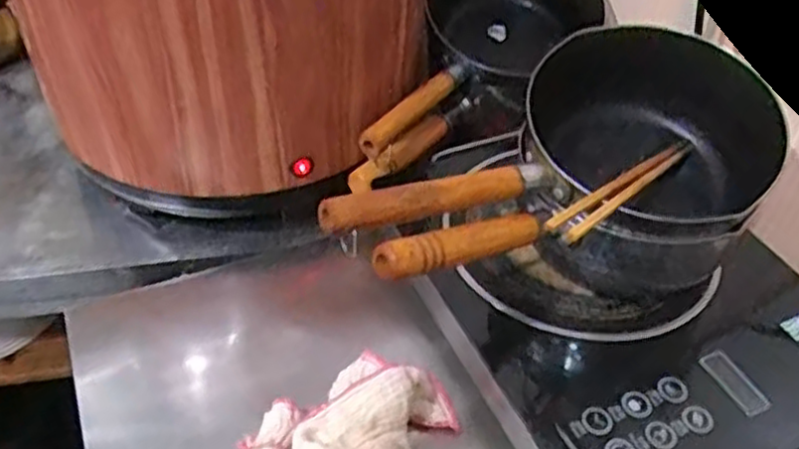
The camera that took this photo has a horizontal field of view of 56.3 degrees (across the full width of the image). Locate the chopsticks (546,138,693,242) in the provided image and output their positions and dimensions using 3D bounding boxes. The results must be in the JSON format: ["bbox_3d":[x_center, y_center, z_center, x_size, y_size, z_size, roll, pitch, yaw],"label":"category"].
[{"bbox_3d":[0.165,-0.031,0.523,0.020,0.012,0.232,31,35,26],"label":"chopsticks"}]

